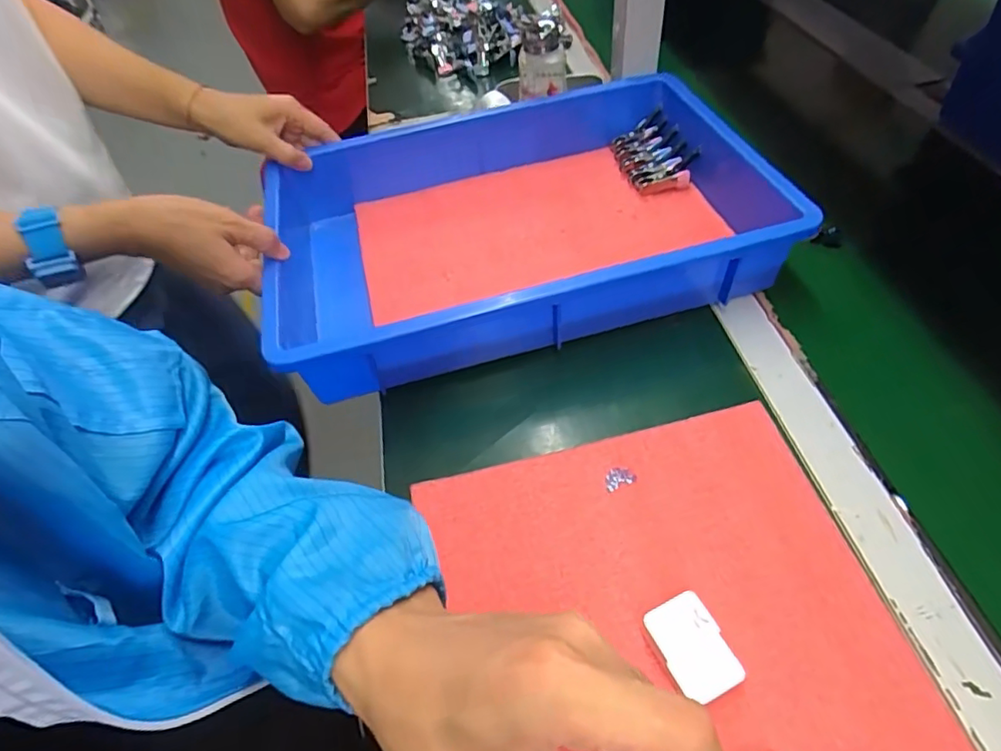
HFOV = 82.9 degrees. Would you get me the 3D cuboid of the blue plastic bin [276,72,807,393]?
[{"bbox_3d":[0.022,-0.146,0.543,0.482,0.100,0.286,-13,52,-6],"label":"blue plastic bin"}]

